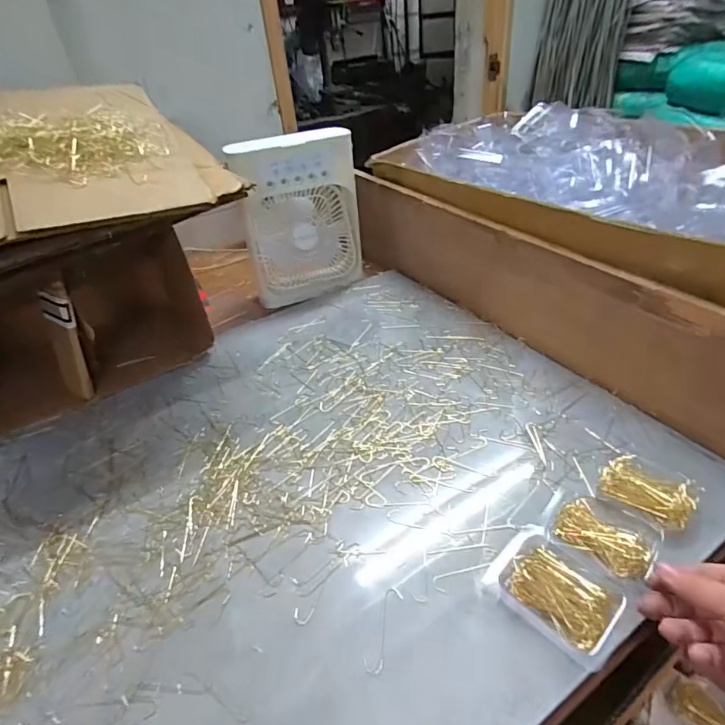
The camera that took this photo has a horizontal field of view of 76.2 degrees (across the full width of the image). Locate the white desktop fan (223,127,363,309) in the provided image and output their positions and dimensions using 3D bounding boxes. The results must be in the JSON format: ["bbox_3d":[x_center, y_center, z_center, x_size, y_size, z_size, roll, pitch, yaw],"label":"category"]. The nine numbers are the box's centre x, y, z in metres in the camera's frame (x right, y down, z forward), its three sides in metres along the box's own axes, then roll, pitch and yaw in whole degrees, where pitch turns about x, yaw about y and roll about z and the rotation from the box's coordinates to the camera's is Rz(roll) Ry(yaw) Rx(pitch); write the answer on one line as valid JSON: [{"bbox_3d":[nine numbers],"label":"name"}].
[{"bbox_3d":[-0.103,-0.233,0.750,0.185,0.241,0.091,-23,39,-21],"label":"white desktop fan"}]

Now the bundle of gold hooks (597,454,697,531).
[{"bbox_3d":[0.253,0.116,0.415,0.049,0.024,0.073,-31,43,-30],"label":"bundle of gold hooks"}]

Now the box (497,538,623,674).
[{"bbox_3d":[0.148,0.177,0.351,0.080,0.016,0.065,26,47,37],"label":"box"}]

